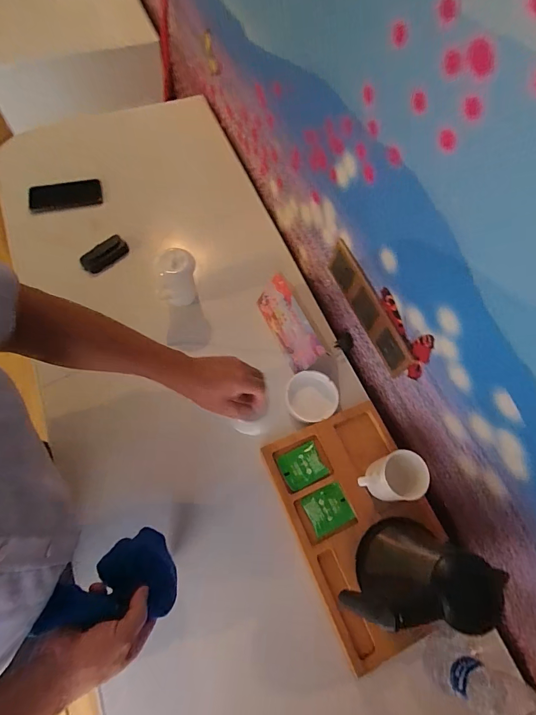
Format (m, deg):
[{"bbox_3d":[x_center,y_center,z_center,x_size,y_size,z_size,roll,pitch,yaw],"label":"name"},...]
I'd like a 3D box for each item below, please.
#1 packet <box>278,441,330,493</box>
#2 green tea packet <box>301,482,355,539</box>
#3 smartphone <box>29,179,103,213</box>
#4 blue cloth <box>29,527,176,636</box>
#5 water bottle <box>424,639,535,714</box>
[{"bbox_3d":[0.061,0.192,0.645,0.071,0.012,0.064,-21,69,-12],"label":"packet"},{"bbox_3d":[0.102,0.256,0.618,0.074,0.006,0.065,-21,69,-12],"label":"green tea packet"},{"bbox_3d":[-0.498,-0.400,0.904,0.178,0.013,0.078,-8,73,-2],"label":"smartphone"},{"bbox_3d":[-0.197,0.292,0.497,0.134,0.134,0.095,0,66,-3],"label":"blue cloth"},{"bbox_3d":[0.269,0.416,0.457,0.057,0.223,0.063,30,68,10],"label":"water bottle"}]

